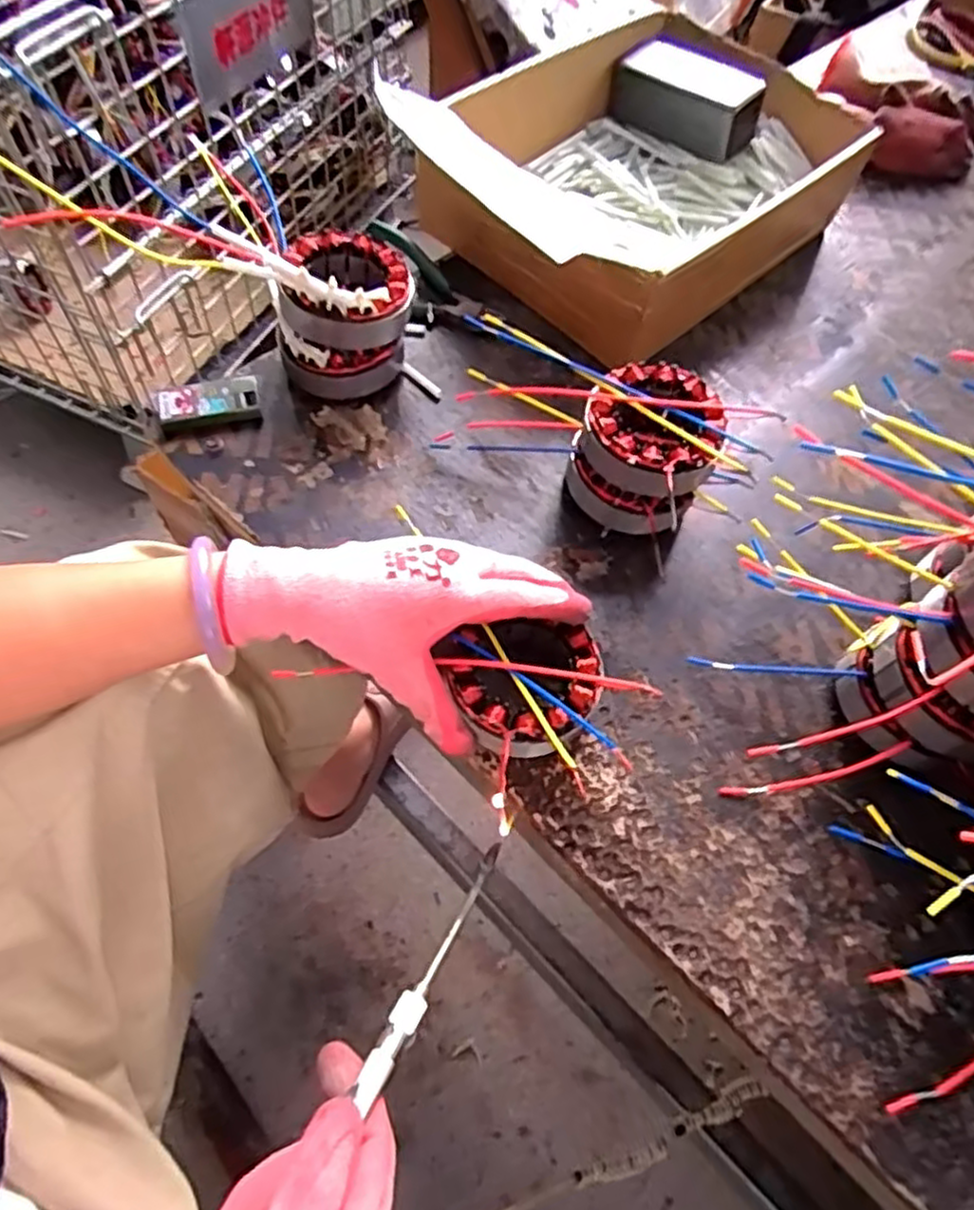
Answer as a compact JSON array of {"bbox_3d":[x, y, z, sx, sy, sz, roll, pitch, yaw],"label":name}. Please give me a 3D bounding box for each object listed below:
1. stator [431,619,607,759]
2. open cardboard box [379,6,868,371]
[{"bbox_3d":[0.023,0.041,0.404,0.082,0.038,0.075,0,64,-1],"label":"stator"},{"bbox_3d":[0.140,-0.369,0.620,0.339,0.114,0.246,-39,71,-23],"label":"open cardboard box"}]

